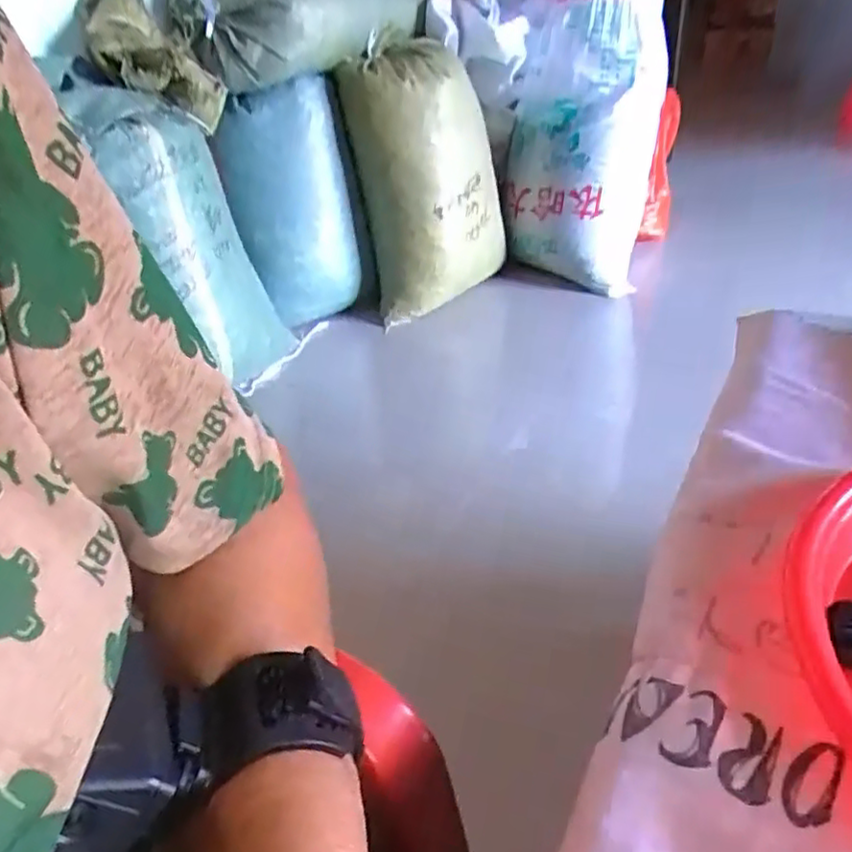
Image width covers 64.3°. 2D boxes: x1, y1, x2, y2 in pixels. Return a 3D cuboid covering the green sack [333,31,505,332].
[{"bbox_3d":[-0.002,-0.416,1.168,0.262,0.428,0.160,-1,35,8],"label":"green sack"}]

